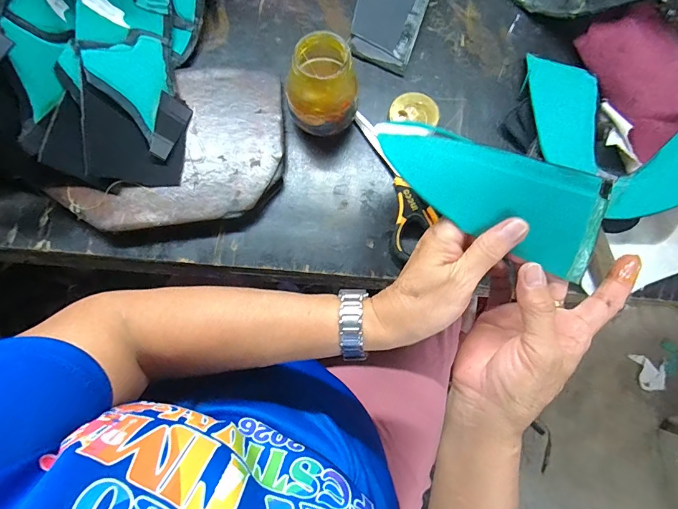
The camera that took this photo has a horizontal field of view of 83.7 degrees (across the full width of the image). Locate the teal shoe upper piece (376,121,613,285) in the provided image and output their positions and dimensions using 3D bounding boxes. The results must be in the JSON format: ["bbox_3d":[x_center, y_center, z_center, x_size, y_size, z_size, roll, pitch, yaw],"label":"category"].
[{"bbox_3d":[0.112,-0.042,0.270,0.166,0.030,0.073,24,118,-5],"label":"teal shoe upper piece"}]

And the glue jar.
[{"bbox_3d":[-0.015,-0.158,0.369,0.065,0.090,0.059,0,77,-1],"label":"glue jar"}]

